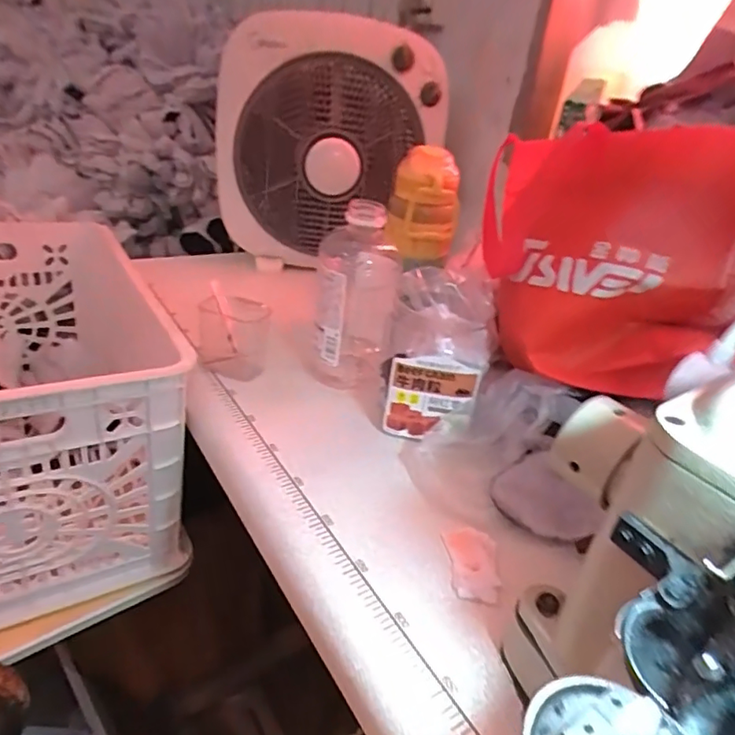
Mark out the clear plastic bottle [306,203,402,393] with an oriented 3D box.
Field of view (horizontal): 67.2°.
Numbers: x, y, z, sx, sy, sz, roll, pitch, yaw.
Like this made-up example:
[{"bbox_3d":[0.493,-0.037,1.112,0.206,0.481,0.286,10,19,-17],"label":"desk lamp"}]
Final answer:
[{"bbox_3d":[-0.017,-0.069,0.595,0.084,0.191,0.076,5,29,-5],"label":"clear plastic bottle"}]

